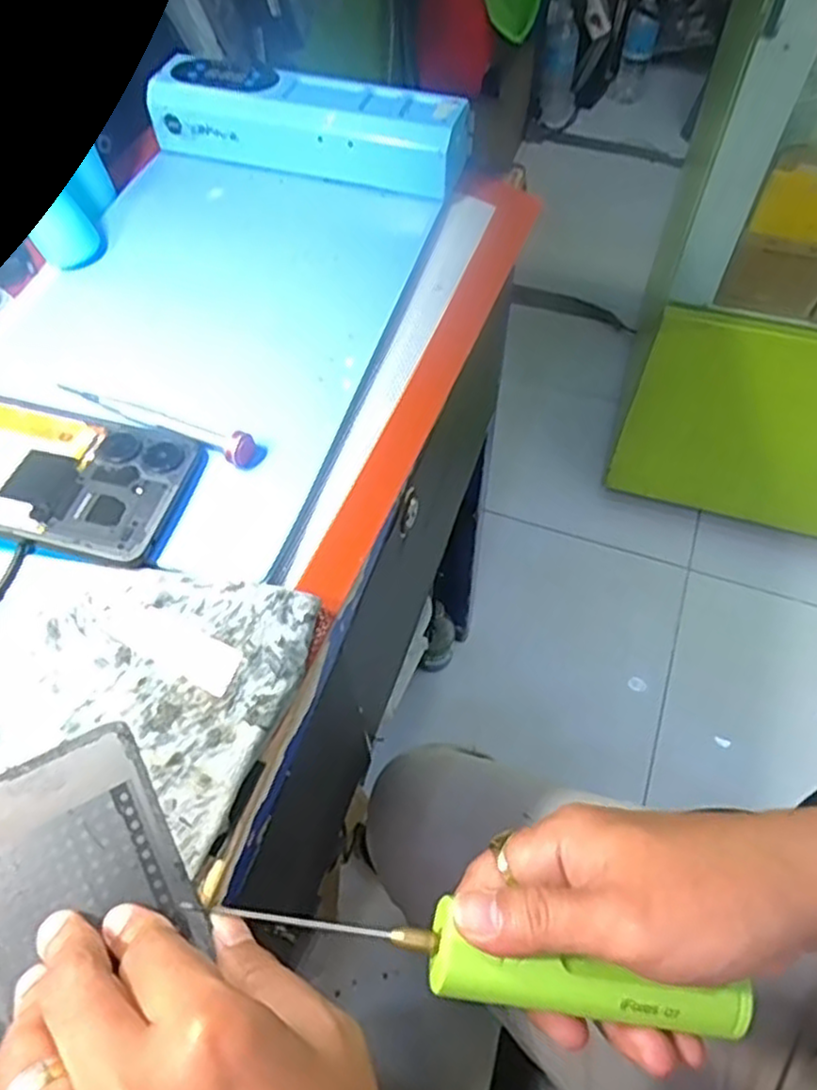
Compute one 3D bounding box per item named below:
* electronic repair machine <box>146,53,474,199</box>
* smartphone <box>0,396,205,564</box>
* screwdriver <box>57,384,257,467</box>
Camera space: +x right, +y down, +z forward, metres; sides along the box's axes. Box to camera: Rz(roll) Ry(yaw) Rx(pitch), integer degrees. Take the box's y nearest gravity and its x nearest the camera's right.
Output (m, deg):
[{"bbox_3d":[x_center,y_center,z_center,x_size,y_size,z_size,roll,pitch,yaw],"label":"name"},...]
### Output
[{"bbox_3d":[-0.061,-0.275,0.472,0.204,0.049,0.052,13,62,9],"label":"electronic repair machine"},{"bbox_3d":[-0.192,-0.039,0.355,0.164,0.009,0.074,13,61,10],"label":"smartphone"},{"bbox_3d":[-0.133,-0.070,0.370,0.117,0.010,0.014,24,63,11],"label":"screwdriver"}]

